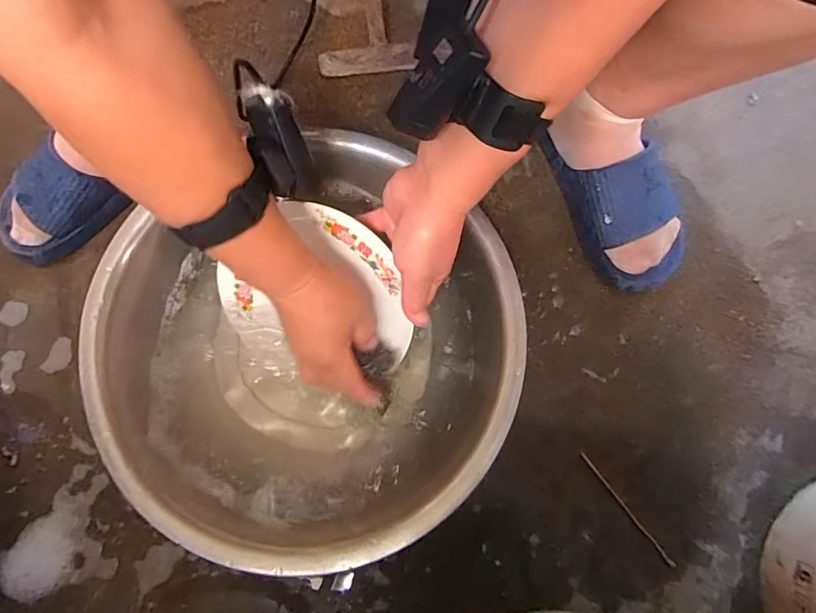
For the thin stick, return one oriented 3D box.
[{"bbox_3d":[0.215,0.198,0.481,0.005,0.004,0.130,-37,81,-5],"label":"thin stick"}]

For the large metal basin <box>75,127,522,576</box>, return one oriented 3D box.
[{"bbox_3d":[-0.086,0.047,0.469,0.369,0.103,0.342,0,80,1],"label":"large metal basin"}]

